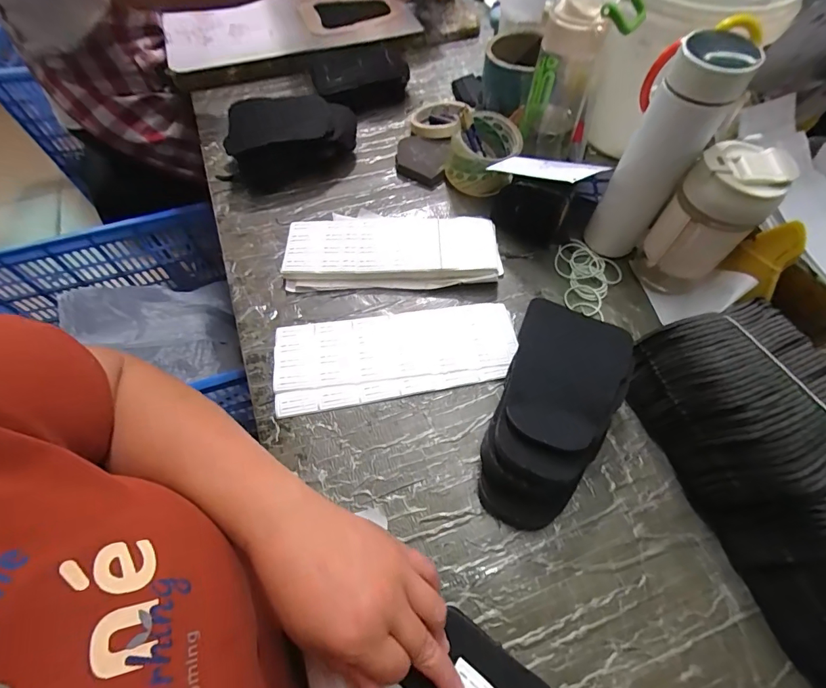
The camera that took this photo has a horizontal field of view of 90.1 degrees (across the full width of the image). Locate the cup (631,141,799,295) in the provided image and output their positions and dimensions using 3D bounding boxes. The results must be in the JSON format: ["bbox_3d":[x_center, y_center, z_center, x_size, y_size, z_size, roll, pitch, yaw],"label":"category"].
[{"bbox_3d":[0.305,-0.124,0.439,0.080,0.153,0.074,0,61,1],"label":"cup"}]

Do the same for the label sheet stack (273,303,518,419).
[{"bbox_3d":[-0.018,0.007,0.455,0.262,0.009,0.103,-10,61,-4],"label":"label sheet stack"}]

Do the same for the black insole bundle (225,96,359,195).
[{"bbox_3d":[-0.166,-0.288,0.578,0.170,0.088,0.095,-13,61,-6],"label":"black insole bundle"}]

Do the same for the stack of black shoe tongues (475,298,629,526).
[{"bbox_3d":[0.122,0.064,0.384,0.102,0.076,0.192,25,64,14],"label":"stack of black shoe tongues"}]

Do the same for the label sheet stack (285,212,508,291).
[{"bbox_3d":[-0.025,-0.123,0.517,0.257,0.024,0.116,0,61,1],"label":"label sheet stack"}]

